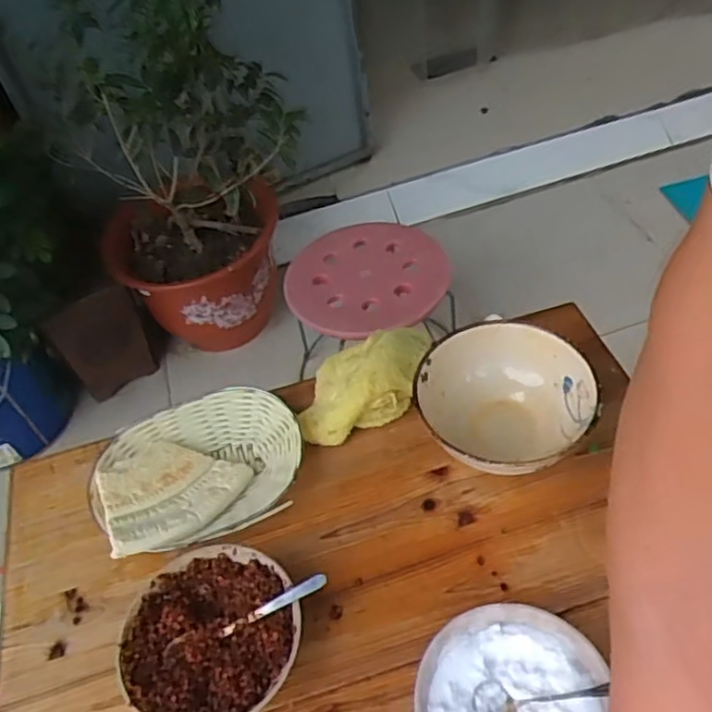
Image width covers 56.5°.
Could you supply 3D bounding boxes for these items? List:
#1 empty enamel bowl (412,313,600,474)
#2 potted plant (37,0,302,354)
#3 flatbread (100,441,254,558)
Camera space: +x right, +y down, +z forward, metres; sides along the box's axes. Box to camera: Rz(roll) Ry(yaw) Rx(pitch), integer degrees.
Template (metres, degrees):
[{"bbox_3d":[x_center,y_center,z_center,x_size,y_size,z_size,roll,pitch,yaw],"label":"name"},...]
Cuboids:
[{"bbox_3d":[0.148,0.051,0.655,0.148,0.086,0.160,-5,48,5],"label":"empty enamel bowl"},{"bbox_3d":[-0.335,-0.365,1.373,0.421,0.713,0.375,-29,50,-16],"label":"potted plant"},{"bbox_3d":[-0.178,0.130,0.660,0.139,0.054,0.125,-23,49,-11],"label":"flatbread"}]

